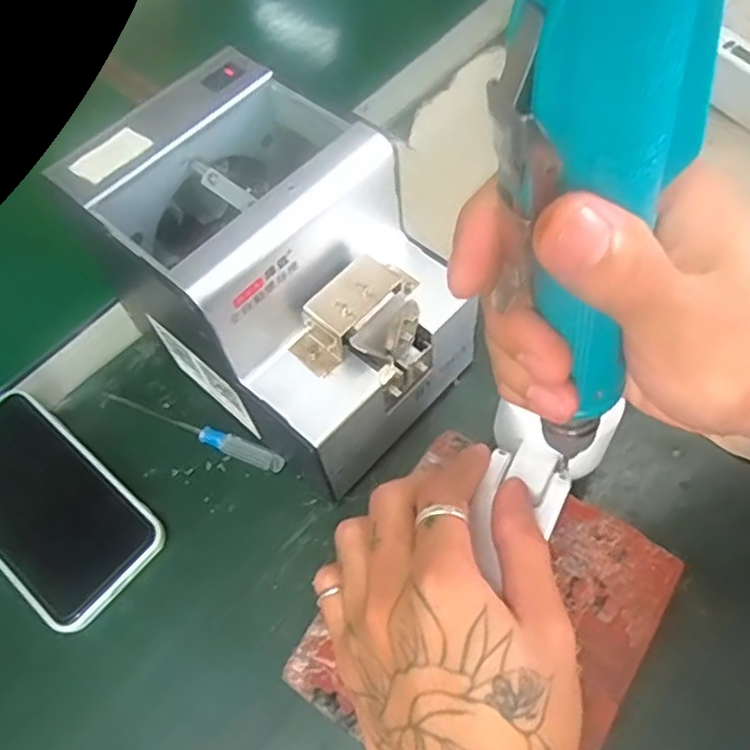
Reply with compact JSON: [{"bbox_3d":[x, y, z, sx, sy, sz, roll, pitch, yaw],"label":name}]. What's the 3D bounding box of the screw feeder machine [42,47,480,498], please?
[{"bbox_3d":[-0.047,-0.049,0.370,0.179,0.144,0.138,41,71,20],"label":"screw feeder machine"}]

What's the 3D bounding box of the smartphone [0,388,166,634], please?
[{"bbox_3d":[-0.190,0.072,0.385,0.145,0.012,0.074,37,70,19],"label":"smartphone"}]

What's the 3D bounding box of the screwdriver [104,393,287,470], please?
[{"bbox_3d":[-0.110,0.033,0.407,0.123,0.007,0.012,20,65,12],"label":"screwdriver"}]

